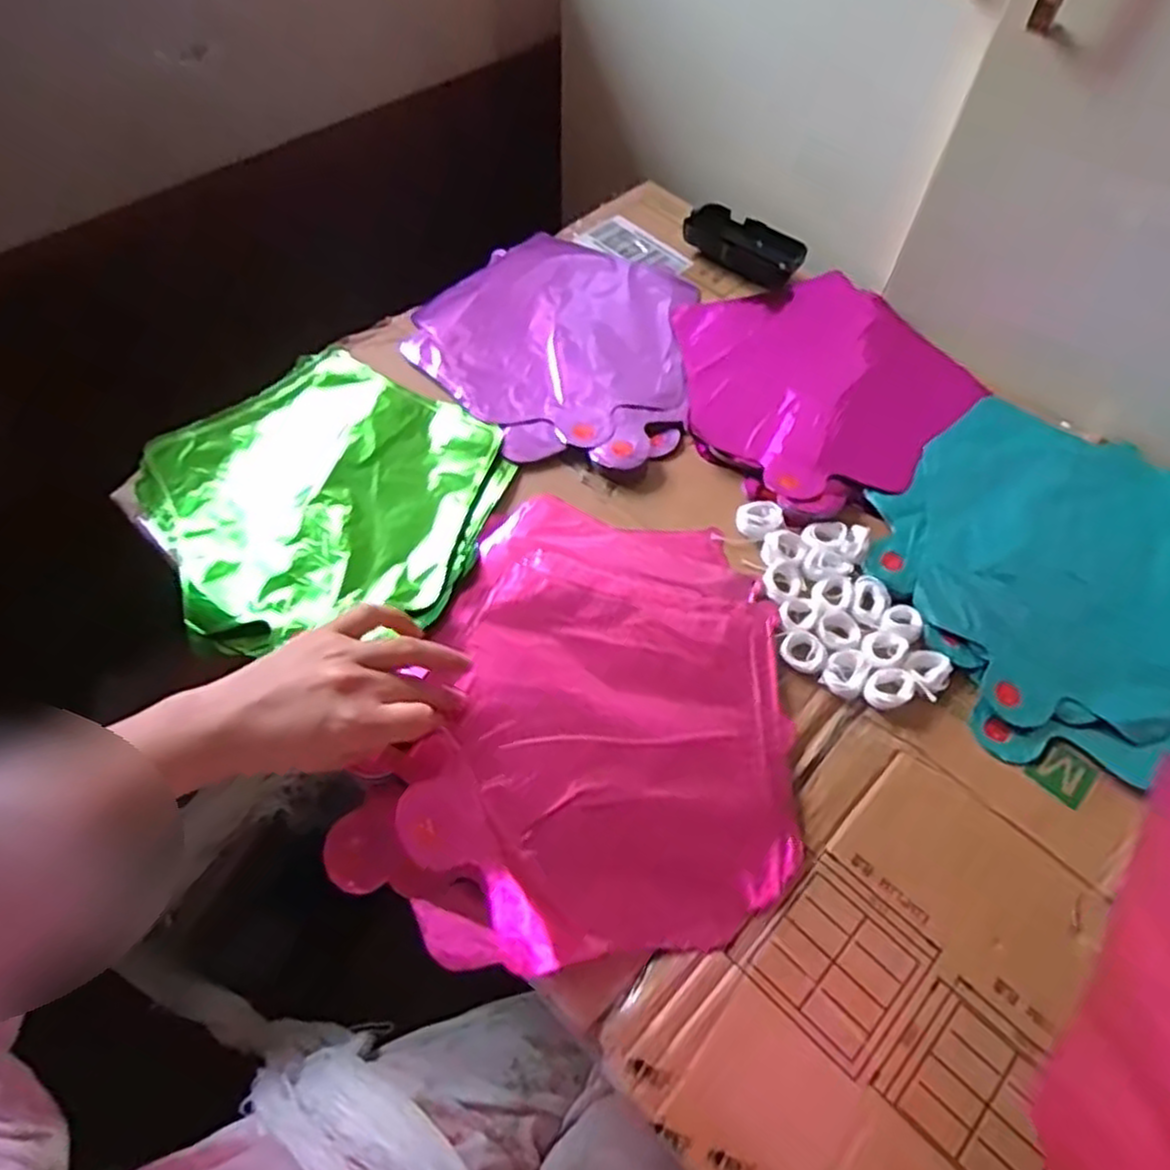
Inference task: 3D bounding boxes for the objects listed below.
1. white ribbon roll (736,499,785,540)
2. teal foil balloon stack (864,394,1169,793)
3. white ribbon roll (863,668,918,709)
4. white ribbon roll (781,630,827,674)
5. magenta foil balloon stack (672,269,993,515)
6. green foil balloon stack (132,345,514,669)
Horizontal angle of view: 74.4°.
[{"bbox_3d":[0.122,-0.048,0.540,0.030,0.008,0.033,1,60,-1],"label":"white ribbon roll"},{"bbox_3d":[0.337,-0.017,0.525,0.274,0.009,0.259,-25,64,-15],"label":"teal foil balloon stack"},{"bbox_3d":[0.186,0.063,0.472,0.030,0.010,0.024,-22,63,-14],"label":"white ribbon roll"},{"bbox_3d":[0.137,0.041,0.482,0.027,0.007,0.028,1,60,-1],"label":"white ribbon roll"},{"bbox_3d":[0.187,-0.162,0.615,0.230,0.025,0.232,-18,62,-12],"label":"magenta foil balloon stack"},{"bbox_3d":[-0.185,-0.061,0.554,0.248,0.027,0.236,31,64,15],"label":"green foil balloon stack"}]

